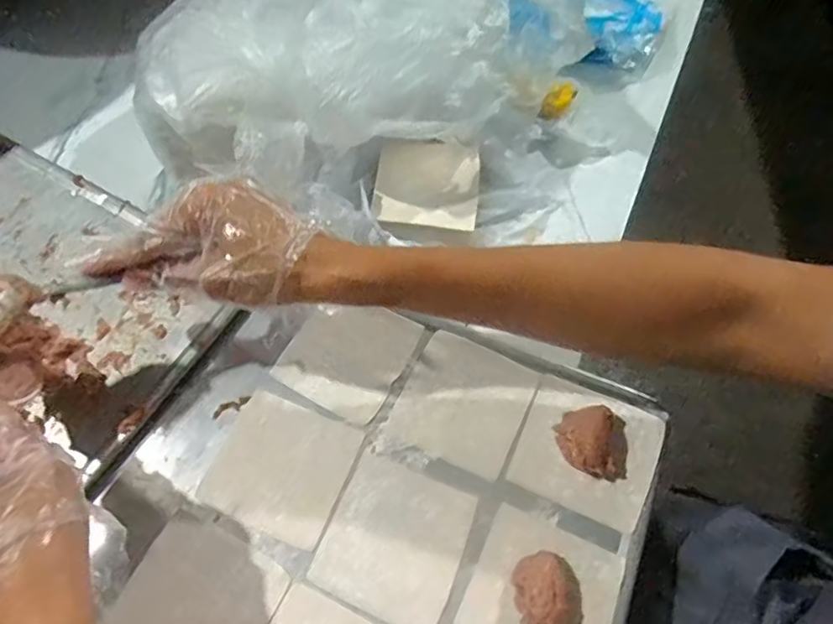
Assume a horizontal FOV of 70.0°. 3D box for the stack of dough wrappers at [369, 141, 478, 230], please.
[{"bbox_3d":[0.008,-0.097,0.445,0.076,0.019,0.071,5,60,1],"label":"stack of dough wrappers"}]

